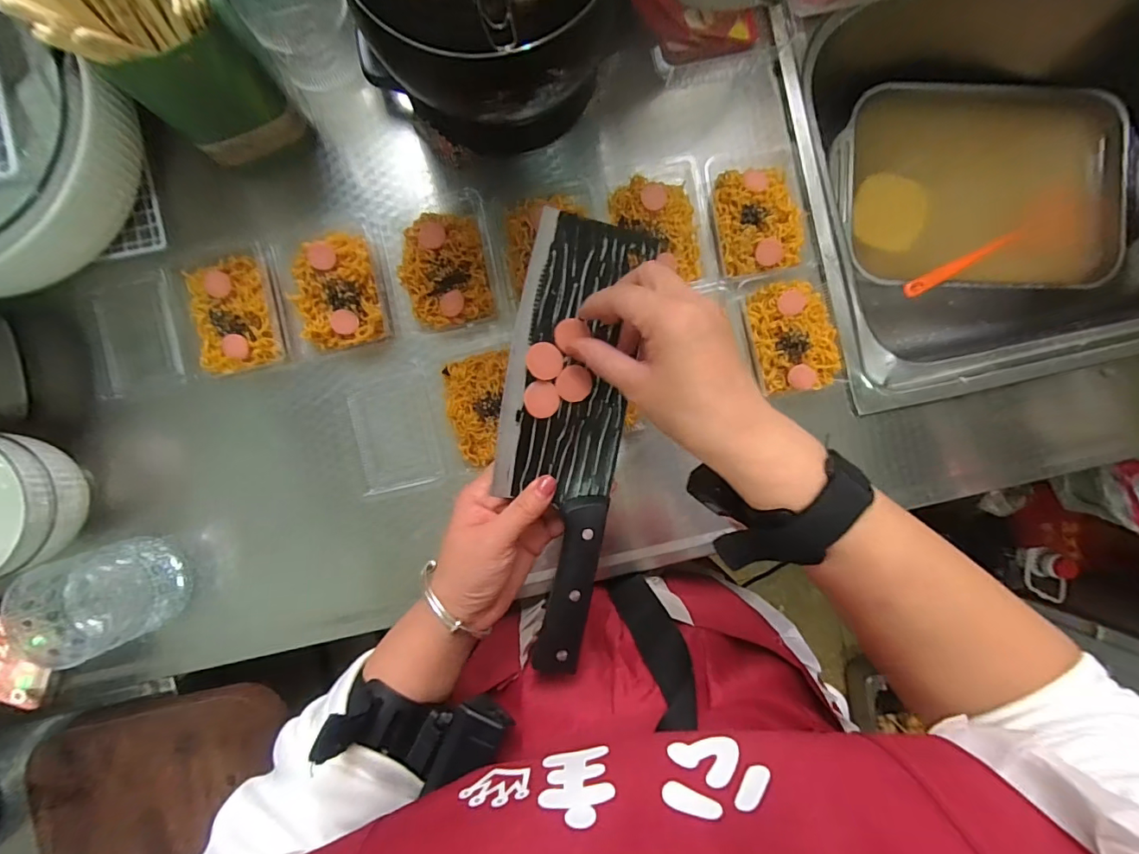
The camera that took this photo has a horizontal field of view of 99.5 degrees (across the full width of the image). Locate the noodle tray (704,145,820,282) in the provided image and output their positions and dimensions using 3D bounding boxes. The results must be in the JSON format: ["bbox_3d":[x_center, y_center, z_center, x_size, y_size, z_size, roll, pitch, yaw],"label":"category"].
[{"bbox_3d":[0.175,-0.199,0.441,0.092,0.025,0.117,-13,91,-1],"label":"noodle tray"}]

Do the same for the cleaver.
[{"bbox_3d":[-0.001,0.015,0.305,0.083,0.016,0.283,4,93,-1],"label":"cleaver"}]

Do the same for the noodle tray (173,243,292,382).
[{"bbox_3d":[-0.302,-0.103,0.422,0.091,0.023,0.110,-10,91,-1],"label":"noodle tray"}]

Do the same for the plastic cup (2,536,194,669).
[{"bbox_3d":[-0.383,0.140,0.404,0.087,0.084,0.080,0,91,-1],"label":"plastic cup"}]

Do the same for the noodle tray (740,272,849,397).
[{"bbox_3d":[0.208,-0.084,0.438,0.082,0.022,0.103,-15,91,-1],"label":"noodle tray"}]

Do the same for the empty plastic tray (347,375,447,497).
[{"bbox_3d":[-0.158,0.007,0.440,0.076,0.019,0.098,-13,91,-1],"label":"empty plastic tray"}]

